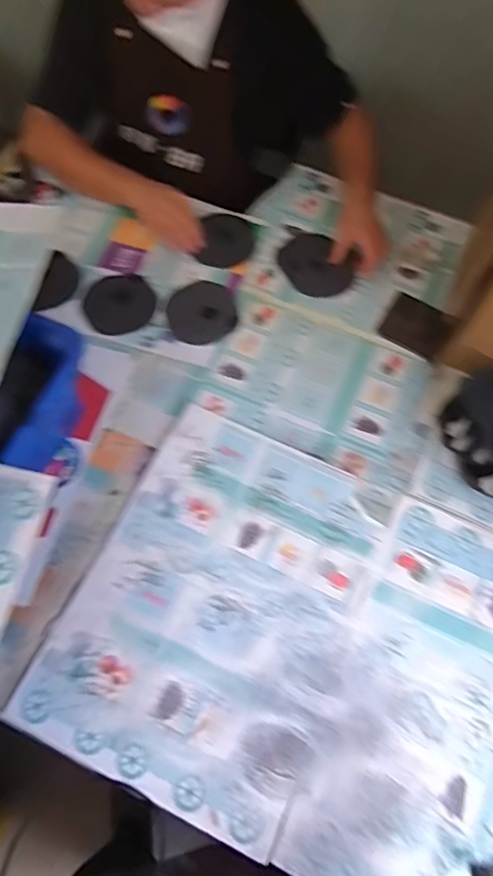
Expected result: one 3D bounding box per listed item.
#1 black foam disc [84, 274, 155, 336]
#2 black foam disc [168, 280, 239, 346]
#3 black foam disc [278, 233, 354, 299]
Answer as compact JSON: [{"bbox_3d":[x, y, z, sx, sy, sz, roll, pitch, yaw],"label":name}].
[{"bbox_3d":[-0.243,-0.259,0.991,0.134,0.008,0.127,1,65,-2],"label":"black foam disc"},{"bbox_3d":[-0.088,-0.245,1.015,0.138,0.007,0.149,-11,66,-8],"label":"black foam disc"},{"bbox_3d":[0.141,-0.354,1.059,0.135,0.008,0.161,-25,69,-14],"label":"black foam disc"}]

